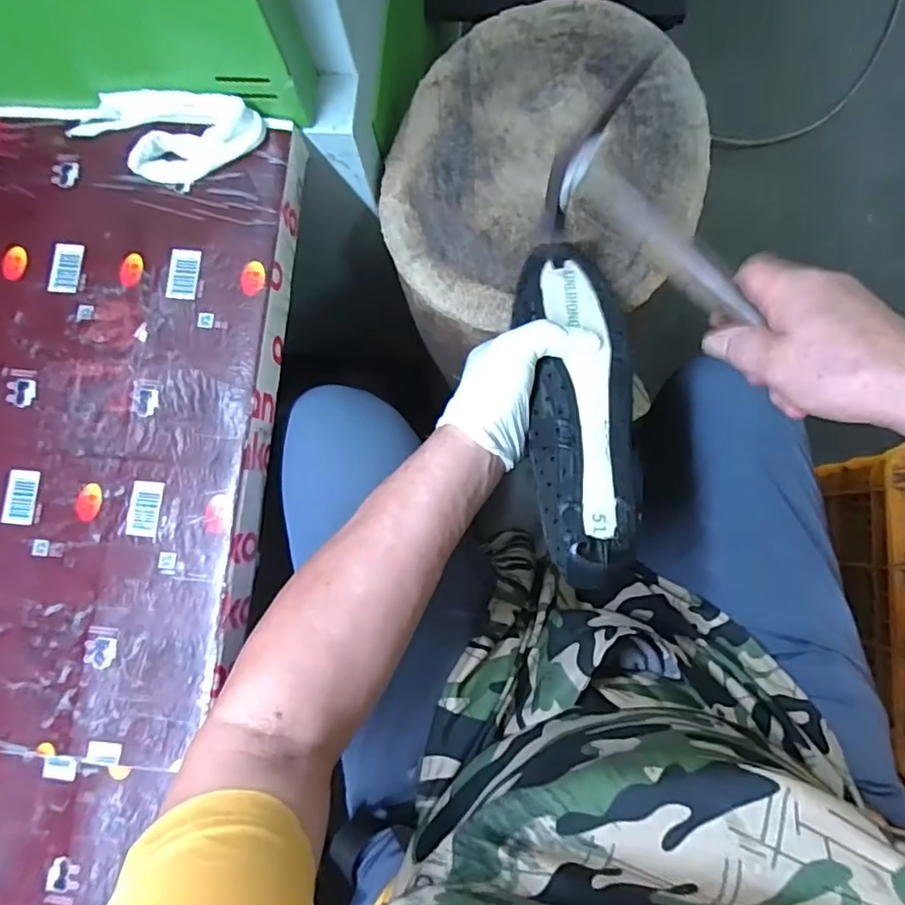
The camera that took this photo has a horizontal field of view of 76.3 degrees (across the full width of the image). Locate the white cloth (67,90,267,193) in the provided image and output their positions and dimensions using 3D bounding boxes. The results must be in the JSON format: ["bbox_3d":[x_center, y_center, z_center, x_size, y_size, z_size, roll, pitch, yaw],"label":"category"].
[{"bbox_3d":[-0.218,-0.241,0.436,0.137,0.026,0.066,15,84,4],"label":"white cloth"}]

